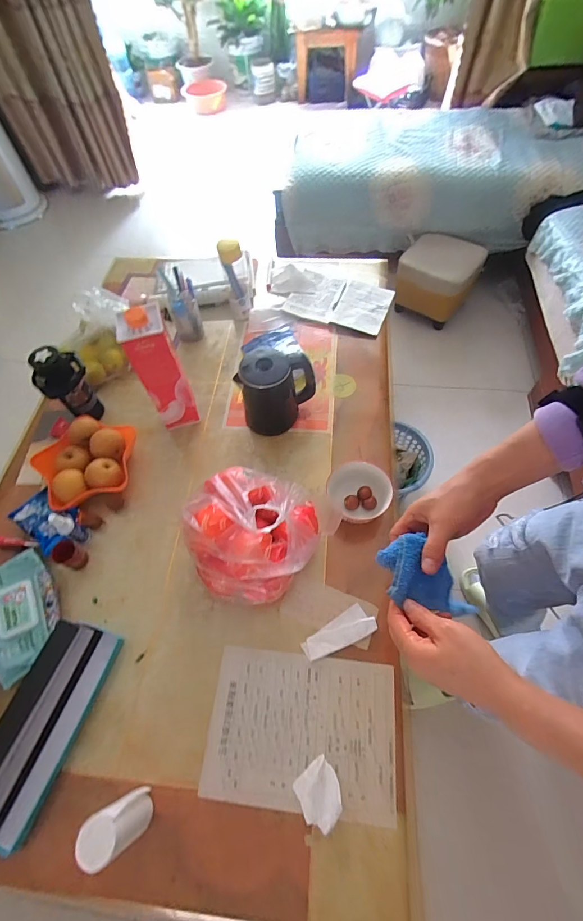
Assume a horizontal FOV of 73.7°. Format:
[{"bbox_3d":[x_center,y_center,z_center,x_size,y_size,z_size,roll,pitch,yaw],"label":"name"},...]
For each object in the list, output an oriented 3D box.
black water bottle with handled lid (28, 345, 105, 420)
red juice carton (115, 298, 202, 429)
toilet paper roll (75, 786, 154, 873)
[{"bbox_3d":[-0.508,-0.165,0.902,0.100,0.205,0.081,-31,62,-14],"label":"black water bottle with handled lid"},{"bbox_3d":[-0.281,-0.190,0.849,0.089,0.308,0.079,-21,60,-8],"label":"red juice carton"},{"bbox_3d":[-0.234,0.500,0.536,0.053,0.138,0.056,-2,59,3],"label":"toilet paper roll"}]

